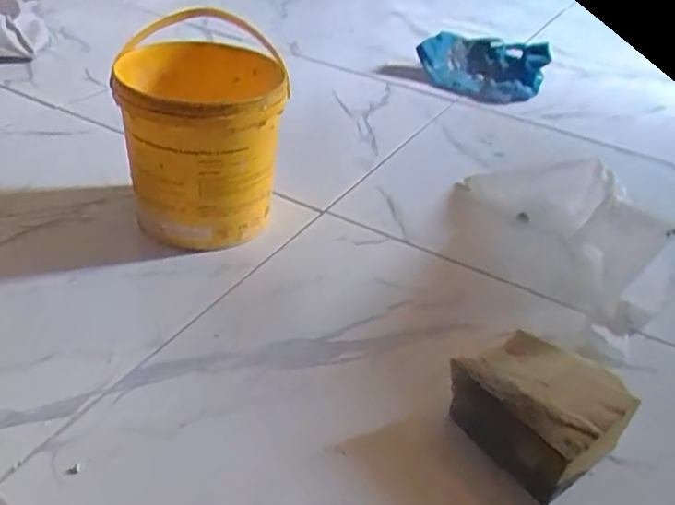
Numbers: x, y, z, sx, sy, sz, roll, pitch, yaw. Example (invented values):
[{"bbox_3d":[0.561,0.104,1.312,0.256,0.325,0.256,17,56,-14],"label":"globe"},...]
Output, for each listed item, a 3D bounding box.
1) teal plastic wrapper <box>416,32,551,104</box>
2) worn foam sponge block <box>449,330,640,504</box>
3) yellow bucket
[{"bbox_3d":[0.275,-0.361,1.219,0.246,0.078,0.170,17,36,15],"label":"teal plastic wrapper"},{"bbox_3d":[0.180,0.139,0.556,0.115,0.068,0.126,-18,42,-31],"label":"worn foam sponge block"},{"bbox_3d":[-0.163,-0.130,0.761,0.185,0.199,0.211,-4,36,-14],"label":"yellow bucket"}]

